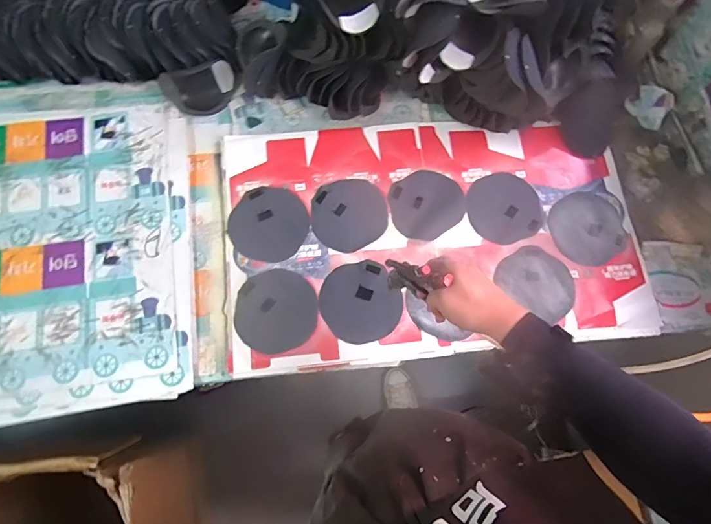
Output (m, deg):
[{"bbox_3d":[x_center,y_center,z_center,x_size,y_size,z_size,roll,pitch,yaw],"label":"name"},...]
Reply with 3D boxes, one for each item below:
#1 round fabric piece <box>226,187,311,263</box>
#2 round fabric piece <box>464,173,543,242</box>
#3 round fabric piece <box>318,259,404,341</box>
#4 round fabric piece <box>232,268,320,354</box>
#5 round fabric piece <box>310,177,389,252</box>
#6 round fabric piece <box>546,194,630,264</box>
[{"bbox_3d":[-0.163,-0.074,0.786,0.142,0.006,0.142,1,75,-2],"label":"round fabric piece"},{"bbox_3d":[0.293,-0.109,0.820,0.143,0.007,0.142,1,75,-2],"label":"round fabric piece"},{"bbox_3d":[0.009,0.072,0.754,0.136,0.007,0.142,1,75,-2],"label":"round fabric piece"},{"bbox_3d":[-0.142,0.086,0.742,0.144,0.004,0.143,1,76,-3],"label":"round fabric piece"},{"bbox_3d":[-0.013,-0.095,0.803,0.145,0.004,0.143,1,75,-2],"label":"round fabric piece"},{"bbox_3d":[0.456,-0.067,0.818,0.149,0.015,0.142,1,75,-2],"label":"round fabric piece"}]

